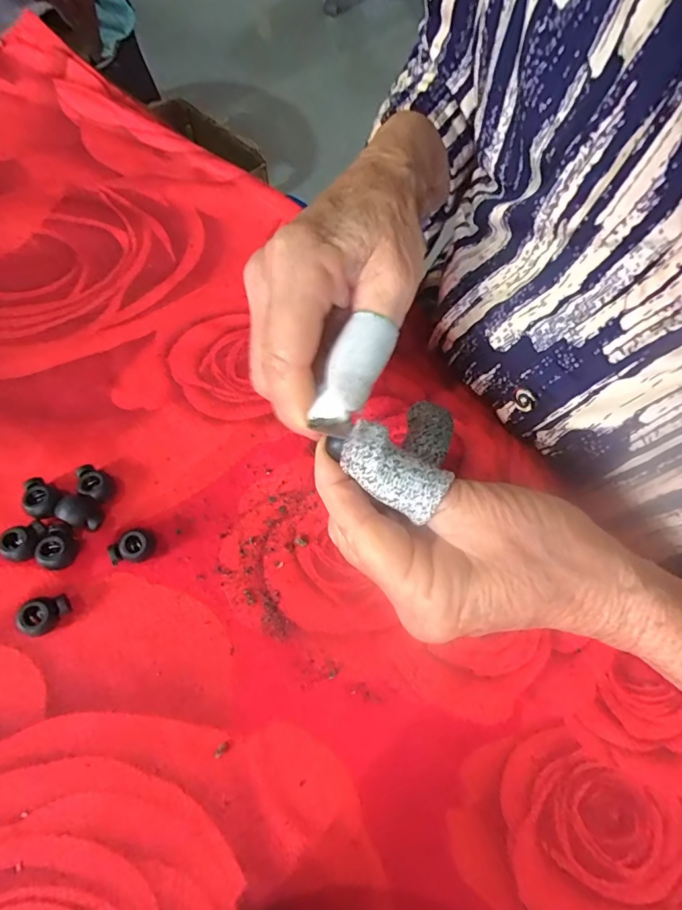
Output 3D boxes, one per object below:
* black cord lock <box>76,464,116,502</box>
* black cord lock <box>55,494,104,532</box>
[{"bbox_3d":[-0.116,0.013,0.216,0.017,0.011,0.013,34,69,12],"label":"black cord lock"},{"bbox_3d":[-0.117,0.027,0.208,0.018,0.014,0.014,25,67,8],"label":"black cord lock"}]

